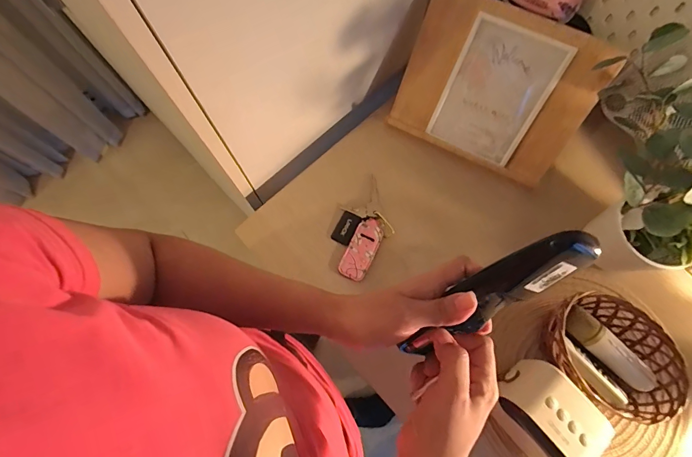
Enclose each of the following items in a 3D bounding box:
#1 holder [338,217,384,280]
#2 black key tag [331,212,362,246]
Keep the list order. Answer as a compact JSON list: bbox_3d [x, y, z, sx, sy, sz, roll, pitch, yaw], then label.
[{"bbox_3d":[0.024,0.030,0.553,0.040,0.012,0.093,25,75,7],"label":"holder"},{"bbox_3d":[0.001,0.000,0.560,0.030,0.004,0.049,28,90,7],"label":"black key tag"}]

